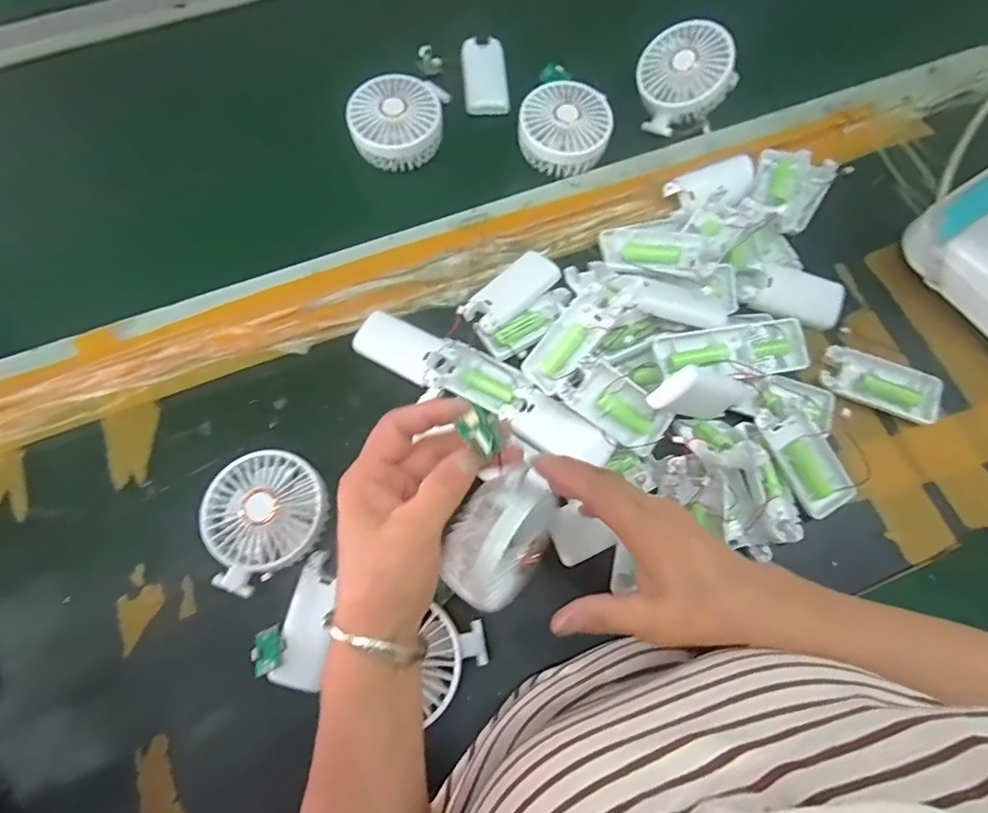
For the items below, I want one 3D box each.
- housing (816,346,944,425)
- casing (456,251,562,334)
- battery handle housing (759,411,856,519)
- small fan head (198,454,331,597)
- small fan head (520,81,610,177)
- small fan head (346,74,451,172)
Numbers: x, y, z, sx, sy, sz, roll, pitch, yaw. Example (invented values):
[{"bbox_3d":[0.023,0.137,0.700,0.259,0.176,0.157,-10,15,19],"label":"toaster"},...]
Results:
[{"bbox_3d":[0.337,-0.020,0.454,0.097,0.012,0.046,24,73,7],"label":"housing"},{"bbox_3d":[0.014,-0.105,0.482,0.094,0.020,0.042,-41,77,-12],"label":"casing"},{"bbox_3d":[0.252,0.046,0.418,0.044,0.023,0.079,-28,74,-9],"label":"battery handle housing"},{"bbox_3d":[-0.174,0.083,0.400,0.094,0.047,0.087,0,72,0],"label":"small fan head"},{"bbox_3d":[0.068,-0.272,0.507,0.084,0.034,0.082,9,72,3],"label":"small fan head"},{"bbox_3d":[-0.092,-0.277,0.504,0.094,0.036,0.084,-15,73,-5],"label":"small fan head"}]

